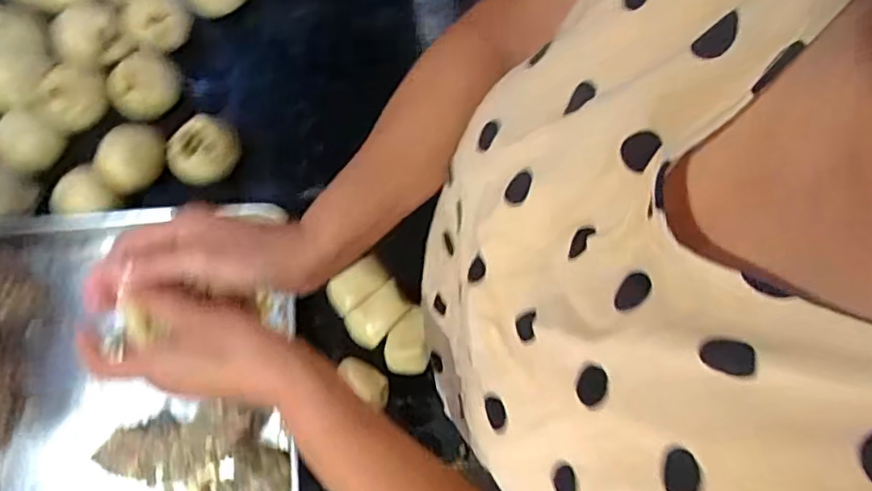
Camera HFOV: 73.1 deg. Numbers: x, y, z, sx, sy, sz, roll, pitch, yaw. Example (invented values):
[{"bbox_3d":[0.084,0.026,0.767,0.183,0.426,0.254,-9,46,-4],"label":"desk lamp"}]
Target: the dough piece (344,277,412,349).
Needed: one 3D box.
[{"bbox_3d":[-0.066,0.082,0.682,0.078,0.030,0.049,-39,80,-10],"label":"dough piece"}]

